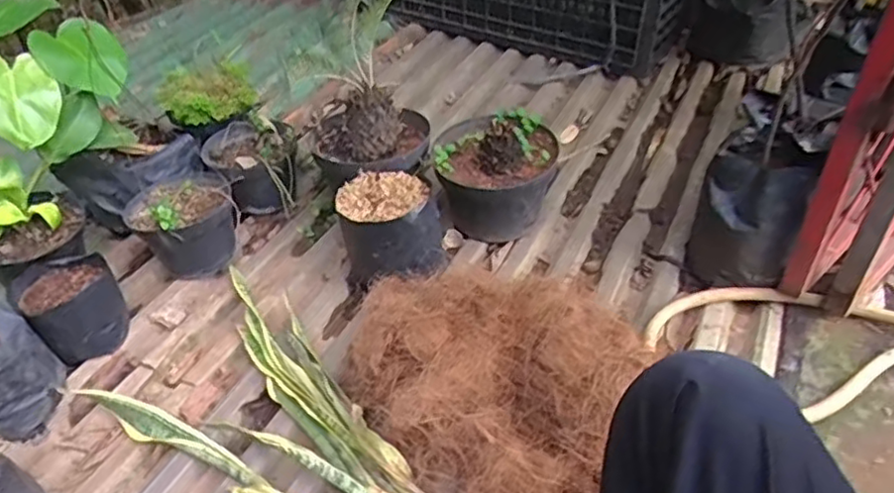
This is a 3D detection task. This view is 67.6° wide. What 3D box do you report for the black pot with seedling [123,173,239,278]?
[{"bbox_3d":[-0.453,-0.030,1.159,0.165,0.156,0.172,1,40,-1],"label":"black pot with seedling"}]

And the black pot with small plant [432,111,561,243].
[{"bbox_3d":[0.084,-0.132,1.206,0.208,0.203,0.194,1,40,-1],"label":"black pot with small plant"}]

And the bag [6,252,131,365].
[{"bbox_3d":[-0.580,0.097,1.036,0.129,0.120,0.131,30,47,29],"label":"bag"}]

